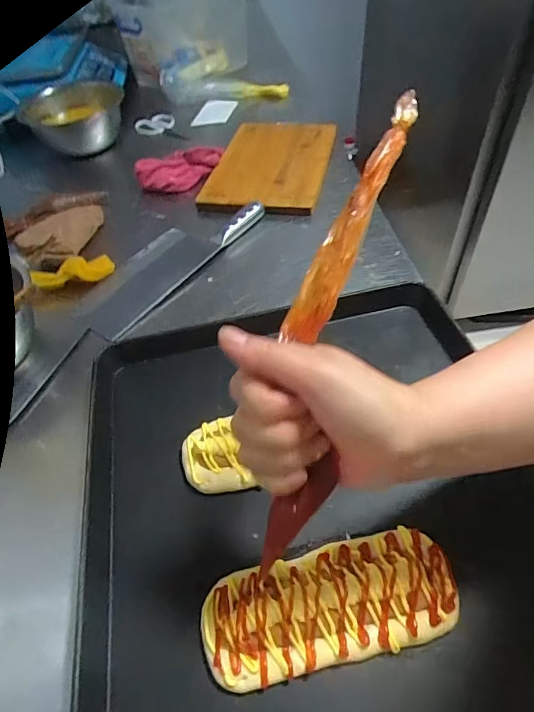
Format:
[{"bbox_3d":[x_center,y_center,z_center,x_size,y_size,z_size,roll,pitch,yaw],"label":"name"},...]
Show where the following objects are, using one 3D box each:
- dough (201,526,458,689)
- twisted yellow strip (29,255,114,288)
[{"bbox_3d":[0.047,0.181,0.333,0.187,0.023,0.075,-11,49,-5],"label":"dough"},{"bbox_3d":[-0.263,-0.113,0.608,0.104,0.029,0.034,-20,51,-13],"label":"twisted yellow strip"}]

